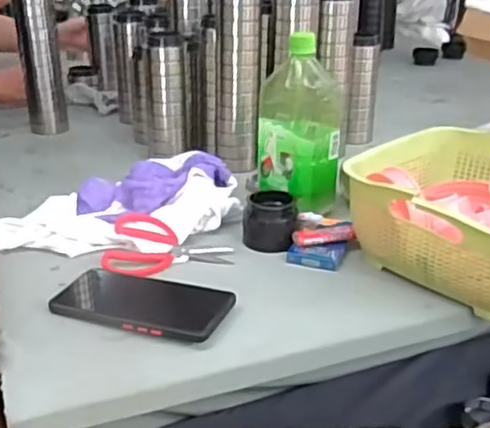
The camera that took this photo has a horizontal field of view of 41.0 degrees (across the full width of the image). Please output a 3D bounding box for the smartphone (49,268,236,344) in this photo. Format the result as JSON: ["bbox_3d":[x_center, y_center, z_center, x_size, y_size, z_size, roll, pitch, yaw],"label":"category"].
[{"bbox_3d":[-0.094,0.083,0.604,0.158,0.014,0.071,8,27,16],"label":"smartphone"}]

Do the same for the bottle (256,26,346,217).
[{"bbox_3d":[0.062,-0.102,0.776,0.080,0.193,0.098,-21,33,-37],"label":"bottle"}]

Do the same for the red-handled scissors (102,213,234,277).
[{"bbox_3d":[-0.081,0.034,0.698,0.130,0.020,0.101,2,26,4],"label":"red-handled scissors"}]

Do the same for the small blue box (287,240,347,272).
[{"bbox_3d":[0.077,0.042,0.700,0.060,0.013,0.042,6,26,12],"label":"small blue box"}]

